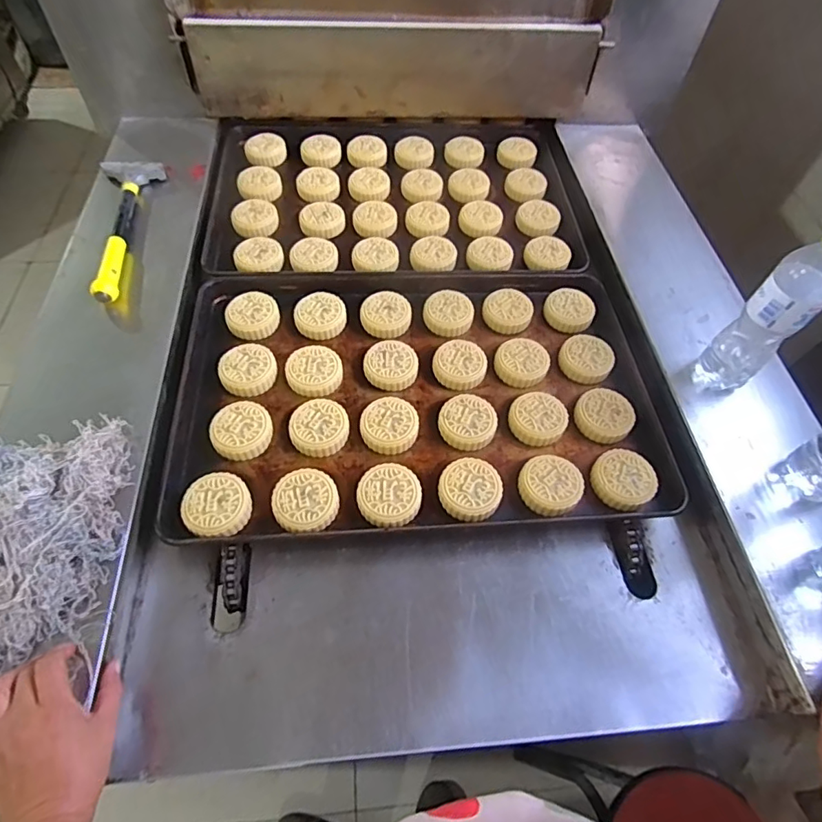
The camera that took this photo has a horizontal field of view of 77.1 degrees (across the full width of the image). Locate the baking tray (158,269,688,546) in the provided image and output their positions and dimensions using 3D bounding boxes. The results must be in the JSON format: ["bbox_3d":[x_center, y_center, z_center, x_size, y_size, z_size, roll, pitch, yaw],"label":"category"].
[{"bbox_3d":[0.013,-0.034,0.683,0.619,0.050,0.389,-3,52,-6],"label":"baking tray"}]

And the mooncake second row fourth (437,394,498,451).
[{"bbox_3d":[0.072,0.014,0.653,0.072,0.025,0.069,20,53,12],"label":"mooncake second row fourth"}]

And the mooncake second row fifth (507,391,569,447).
[{"bbox_3d":[0.163,0.009,0.661,0.071,0.024,0.068,2,52,-2],"label":"mooncake second row fifth"}]

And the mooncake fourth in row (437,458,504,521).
[{"bbox_3d":[0.069,0.091,0.599,0.068,0.023,0.073,2,52,-2],"label":"mooncake fourth in row"}]

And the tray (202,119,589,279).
[{"bbox_3d":[-0.027,-0.379,0.895,0.609,0.038,0.412,-3,58,-6],"label":"tray"}]

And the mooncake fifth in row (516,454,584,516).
[{"bbox_3d":[0.165,0.085,0.610,0.072,0.022,0.068,2,52,-2],"label":"mooncake fifth in row"}]

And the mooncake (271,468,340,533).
[{"bbox_3d":[-0.118,0.101,0.579,0.070,0.021,0.071,2,52,-2],"label":"mooncake"}]

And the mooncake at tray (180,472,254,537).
[{"bbox_3d":[-0.214,0.103,0.570,0.070,0.019,0.071,2,52,-2],"label":"mooncake at tray"}]

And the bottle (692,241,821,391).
[{"bbox_3d":[0.410,-0.107,0.590,0.076,0.224,0.056,38,59,24],"label":"bottle"}]

